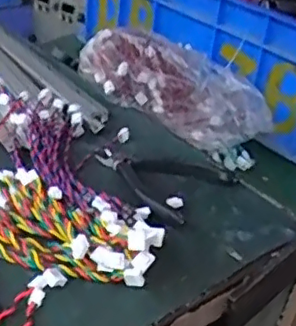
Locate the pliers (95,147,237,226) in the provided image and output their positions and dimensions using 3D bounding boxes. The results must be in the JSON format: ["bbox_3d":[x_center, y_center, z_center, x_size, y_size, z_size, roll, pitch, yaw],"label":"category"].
[{"bbox_3d":[0.005,0.016,0.646,0.144,0.019,0.113,24,36,26],"label":"pliers"}]

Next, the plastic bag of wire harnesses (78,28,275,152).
[{"bbox_3d":[0.036,-0.105,0.815,0.273,0.081,0.113,25,33,0],"label":"plastic bag of wire harnesses"}]

